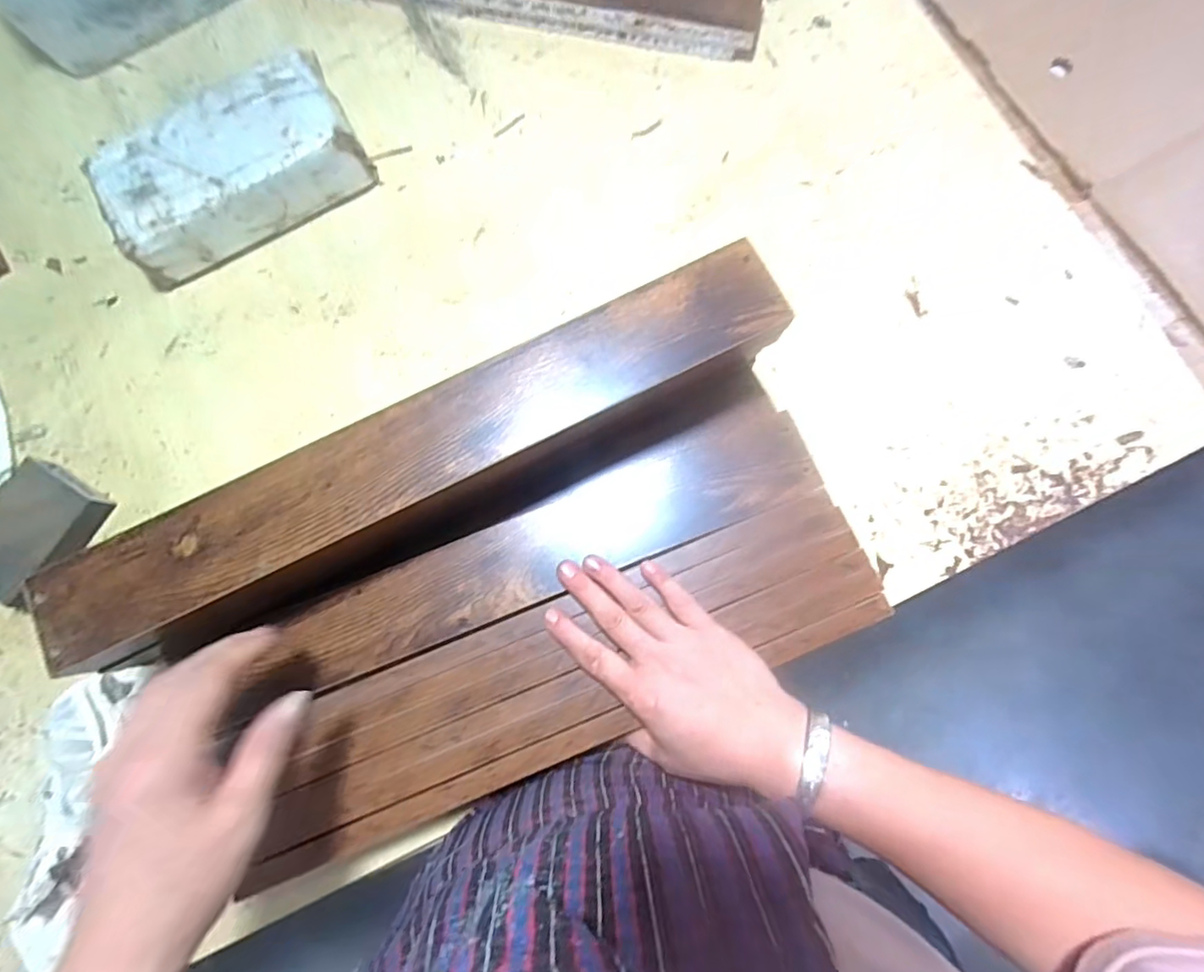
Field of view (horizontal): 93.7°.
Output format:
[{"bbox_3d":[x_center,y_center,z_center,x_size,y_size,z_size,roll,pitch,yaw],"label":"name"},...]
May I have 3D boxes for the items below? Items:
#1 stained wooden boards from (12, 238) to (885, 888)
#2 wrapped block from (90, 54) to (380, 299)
[{"bbox_3d":[-0.064,0.063,0.356,0.451,0.098,0.240,-25,80,-3],"label":"stained wooden boards"},{"bbox_3d":[-0.310,-0.264,0.480,0.203,0.065,0.102,-31,80,-4],"label":"wrapped block"}]

